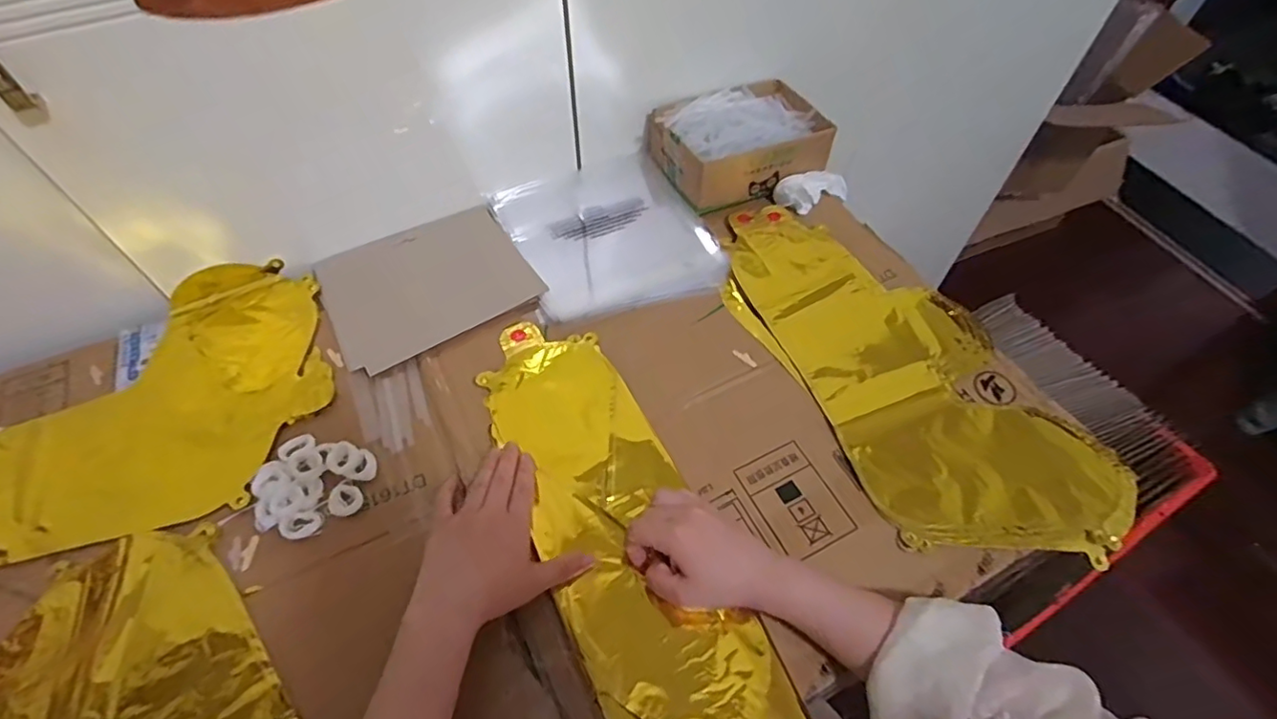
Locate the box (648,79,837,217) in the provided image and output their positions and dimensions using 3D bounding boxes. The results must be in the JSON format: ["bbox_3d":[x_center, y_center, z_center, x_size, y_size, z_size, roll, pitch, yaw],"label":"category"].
[{"bbox_3d":[0.120,-0.262,0.709,0.197,0.069,0.135,-15,56,-12],"label":"box"}]

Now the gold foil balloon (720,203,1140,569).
[{"bbox_3d":[0.246,-0.007,0.580,0.214,0.014,0.437,-21,58,-15],"label":"gold foil balloon"}]

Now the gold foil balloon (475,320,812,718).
[{"bbox_3d":[-0.018,0.134,0.488,0.129,0.021,0.428,-22,59,-15],"label":"gold foil balloon"}]

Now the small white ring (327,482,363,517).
[{"bbox_3d":[-0.240,0.114,0.485,0.026,0.004,0.028,-18,57,-13],"label":"small white ring"}]

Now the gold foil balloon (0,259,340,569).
[{"bbox_3d":[-0.490,0.050,0.532,0.398,0.020,0.276,-19,57,-14],"label":"gold foil balloon"}]

